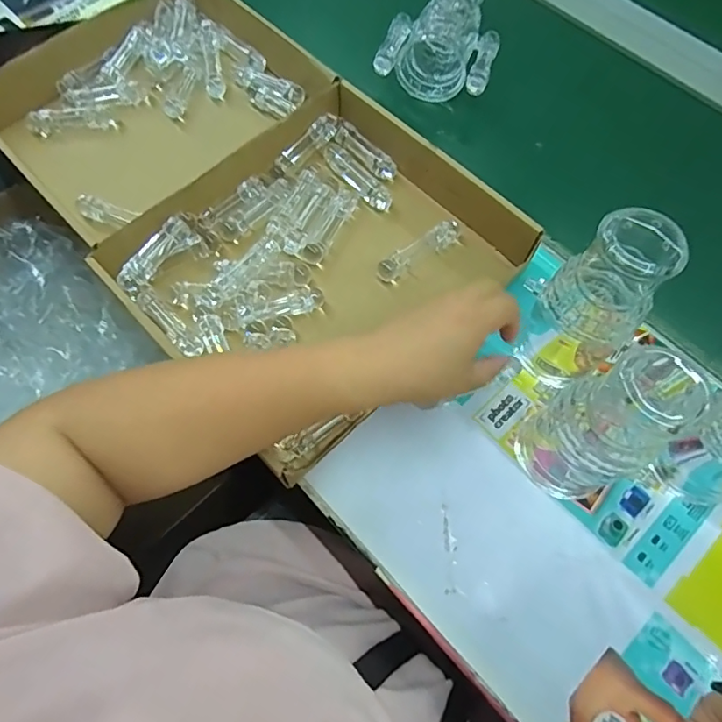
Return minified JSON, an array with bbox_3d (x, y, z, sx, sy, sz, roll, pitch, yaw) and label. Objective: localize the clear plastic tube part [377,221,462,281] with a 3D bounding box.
[{"bbox_3d":[0.057,-0.107,0.509,0.091,0.024,0.020,-32,72,-12],"label":"clear plastic tube part"}]

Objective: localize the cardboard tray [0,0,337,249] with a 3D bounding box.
[{"bbox_3d":[-0.220,-0.279,0.582,0.316,0.067,0.278,-43,73,-16],"label":"cardboard tray"}]

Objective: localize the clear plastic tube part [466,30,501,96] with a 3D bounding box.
[{"bbox_3d":[0.140,-0.341,0.591,0.024,0.018,0.104,17,69,7],"label":"clear plastic tube part"}]

